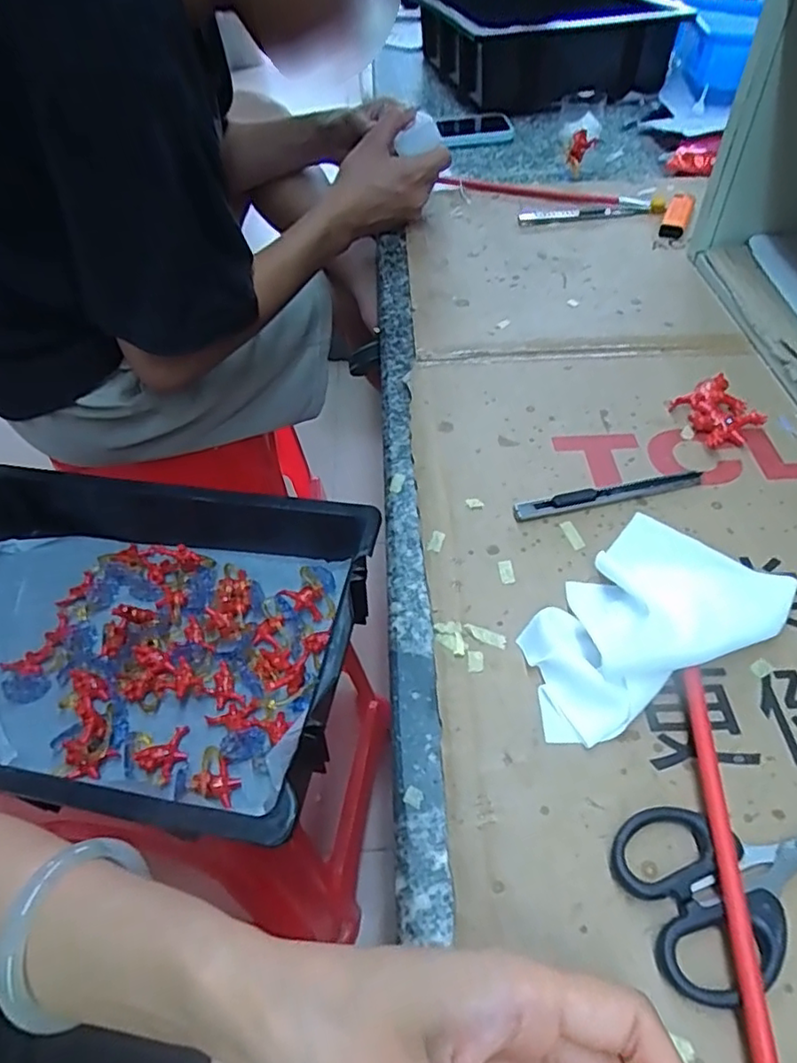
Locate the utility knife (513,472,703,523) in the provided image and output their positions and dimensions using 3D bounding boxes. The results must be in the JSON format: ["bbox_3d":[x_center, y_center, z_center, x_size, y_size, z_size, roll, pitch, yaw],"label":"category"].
[{"bbox_3d":[0.132,-0.024,0.375,0.123,0.010,0.012,-12,50,-6],"label":"utility knife"}]

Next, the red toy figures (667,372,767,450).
[{"bbox_3d":[0.223,-0.083,0.418,0.052,0.016,0.053,-16,50,-9],"label":"red toy figures"}]

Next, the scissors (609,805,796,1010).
[{"bbox_3d":[0.152,0.132,0.246,0.126,0.011,0.064,-18,50,-11],"label":"scissors"}]

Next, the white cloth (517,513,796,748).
[{"bbox_3d":[0.128,0.047,0.310,0.151,0.024,0.089,-38,57,-25],"label":"white cloth"}]

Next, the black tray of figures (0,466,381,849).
[{"bbox_3d":[-0.264,0.098,0.569,0.454,0.097,0.305,6,50,10],"label":"black tray of figures"}]

